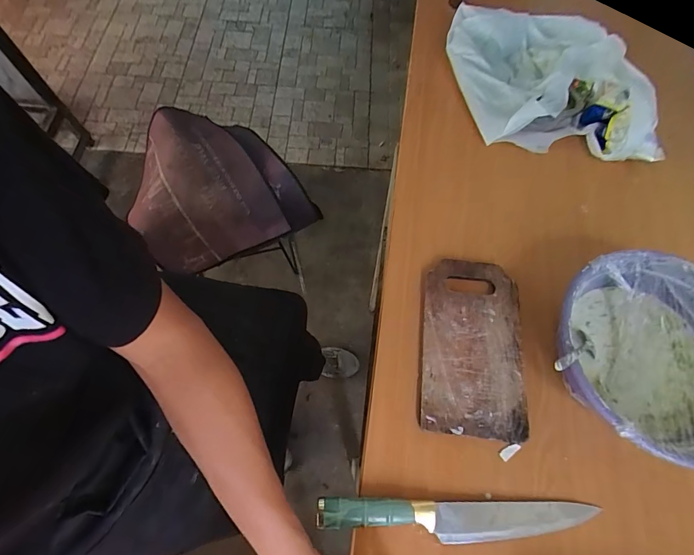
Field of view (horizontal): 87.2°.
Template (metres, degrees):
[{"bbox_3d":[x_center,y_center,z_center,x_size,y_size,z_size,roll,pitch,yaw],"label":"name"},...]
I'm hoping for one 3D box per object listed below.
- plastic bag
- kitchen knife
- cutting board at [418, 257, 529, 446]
[{"bbox_3d":[0.373,-0.377,0.691,0.264,0.107,0.387,-7,67,-6],"label":"plastic bag"},{"bbox_3d":[0.124,0.271,0.405,0.310,0.021,0.041,3,67,-1],"label":"kitchen knife"},{"bbox_3d":[0.169,0.086,0.494,0.128,0.016,0.238,8,67,1],"label":"cutting board"}]

